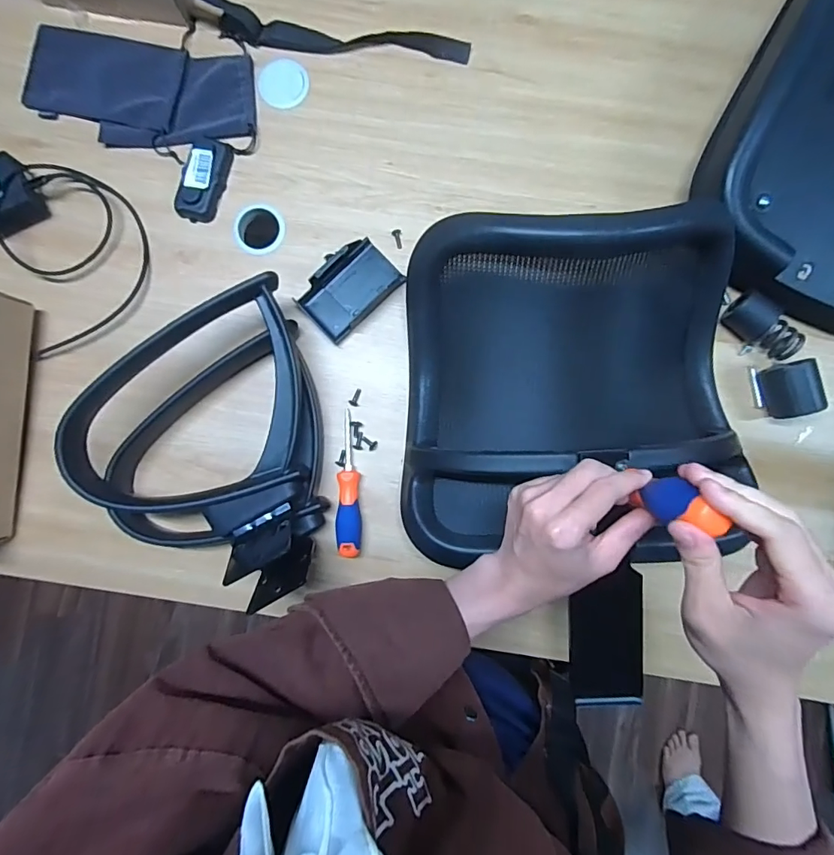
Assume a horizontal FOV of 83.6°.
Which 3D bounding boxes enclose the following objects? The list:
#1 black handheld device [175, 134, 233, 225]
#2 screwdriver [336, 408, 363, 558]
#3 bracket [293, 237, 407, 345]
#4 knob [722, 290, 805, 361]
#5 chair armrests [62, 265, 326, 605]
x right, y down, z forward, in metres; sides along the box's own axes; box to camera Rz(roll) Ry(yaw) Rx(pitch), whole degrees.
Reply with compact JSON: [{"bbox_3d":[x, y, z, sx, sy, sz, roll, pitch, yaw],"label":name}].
[{"bbox_3d":[-0.281,-0.326,0.611,0.050,0.024,0.105,15,86,1],"label":"black handheld device"},{"bbox_3d":[-0.085,0.071,0.590,0.030,0.024,0.179,0,86,0],"label":"screwdriver"},{"bbox_3d":[-0.085,-0.179,0.598,0.127,0.029,0.082,-43,87,-3],"label":"bracket"},{"bbox_3d":[0.436,-0.126,0.589,0.093,0.046,0.042,39,87,2],"label":"knob"},{"bbox_3d":[-0.255,0.009,0.550,0.266,0.098,0.341,-4,86,0],"label":"chair armrests"}]

